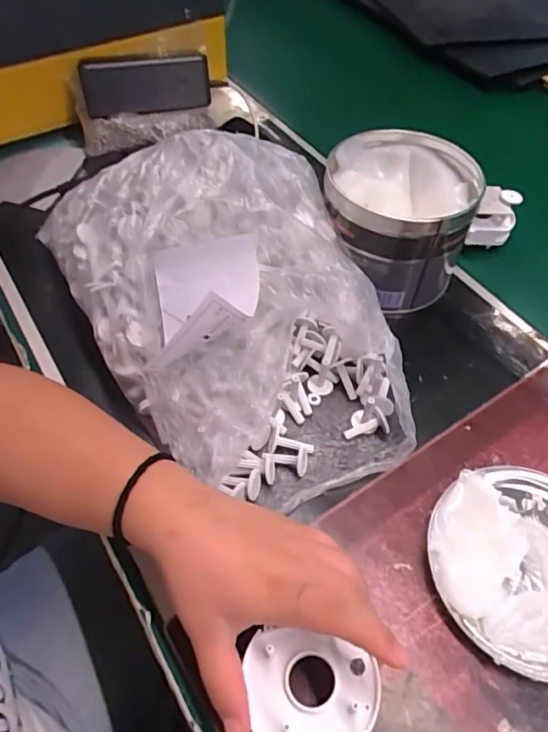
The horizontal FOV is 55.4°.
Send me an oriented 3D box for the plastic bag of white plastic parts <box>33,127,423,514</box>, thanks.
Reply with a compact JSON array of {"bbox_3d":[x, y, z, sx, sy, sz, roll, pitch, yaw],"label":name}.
[{"bbox_3d":[-0.031,-0.057,0.395,0.202,0.114,0.316,-25,58,-21],"label":"plastic bag of white plastic parts"}]

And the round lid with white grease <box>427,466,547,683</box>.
[{"bbox_3d":[0.166,0.121,0.328,0.126,0.027,0.127,2,53,-2],"label":"round lid with white grease"}]

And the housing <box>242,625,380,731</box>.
[{"bbox_3d":[0.018,0.168,0.266,0.068,0.009,0.055,9,53,3],"label":"housing"}]

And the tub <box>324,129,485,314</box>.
[{"bbox_3d":[0.105,-0.128,0.467,0.121,0.099,0.128,2,53,-2],"label":"tub"}]

